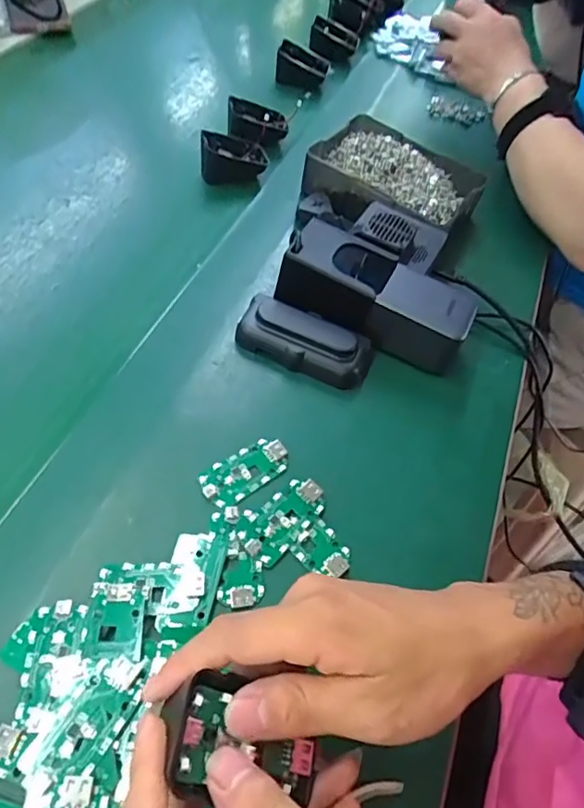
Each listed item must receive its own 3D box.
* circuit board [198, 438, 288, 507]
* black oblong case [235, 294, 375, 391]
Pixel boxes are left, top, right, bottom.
[{"bbox_3d":[-0.031,0.045,0.390,0.064,0.004,0.033,-31,62,-26],"label":"circuit board"},{"bbox_3d":[0.011,-0.051,0.449,0.107,0.030,0.045,19,54,8],"label":"black oblong case"}]

